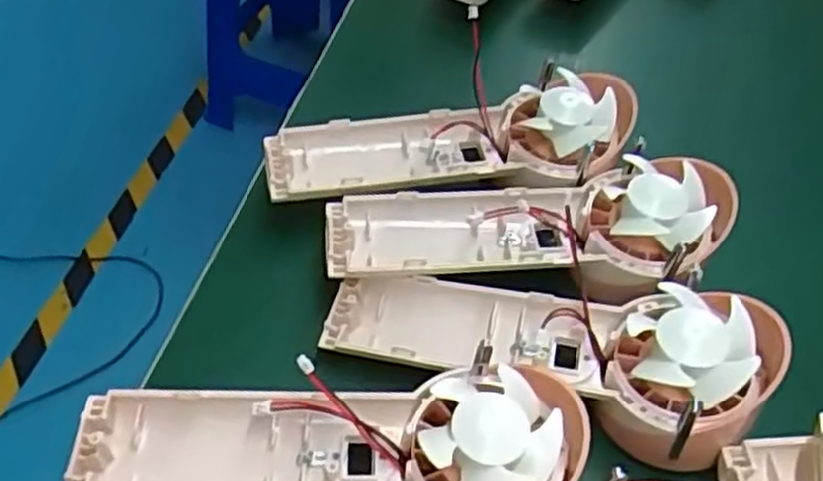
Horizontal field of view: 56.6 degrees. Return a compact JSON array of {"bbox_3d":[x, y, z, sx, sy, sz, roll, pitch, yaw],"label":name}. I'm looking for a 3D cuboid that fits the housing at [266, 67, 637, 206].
[{"bbox_3d":[0.021,-0.051,0.366,0.176,0.030,0.056,-3,52,-7],"label":"housing"}]

